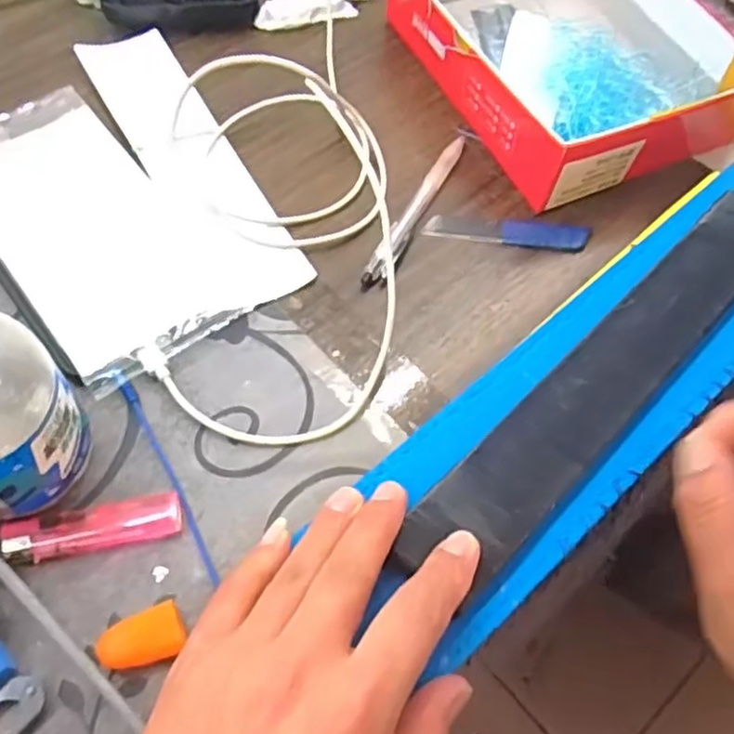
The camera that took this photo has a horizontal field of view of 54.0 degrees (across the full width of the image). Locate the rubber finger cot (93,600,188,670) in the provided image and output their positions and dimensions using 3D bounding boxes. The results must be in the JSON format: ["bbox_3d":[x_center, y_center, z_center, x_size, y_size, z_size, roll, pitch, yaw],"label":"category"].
[{"bbox_3d":[-0.098,0.118,0.313,0.036,0.011,0.022,-14,64,-12],"label":"rubber finger cot"}]

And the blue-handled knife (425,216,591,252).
[{"bbox_3d":[0.087,-0.084,0.446,0.101,0.004,0.021,7,62,-1],"label":"blue-handled knife"}]

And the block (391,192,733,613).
[{"bbox_3d":[0.120,0.000,0.337,0.045,0.009,0.274,41,66,18],"label":"block"}]

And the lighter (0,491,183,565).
[{"bbox_3d":[-0.127,0.075,0.336,0.079,0.011,0.019,-10,63,-10],"label":"lighter"}]

